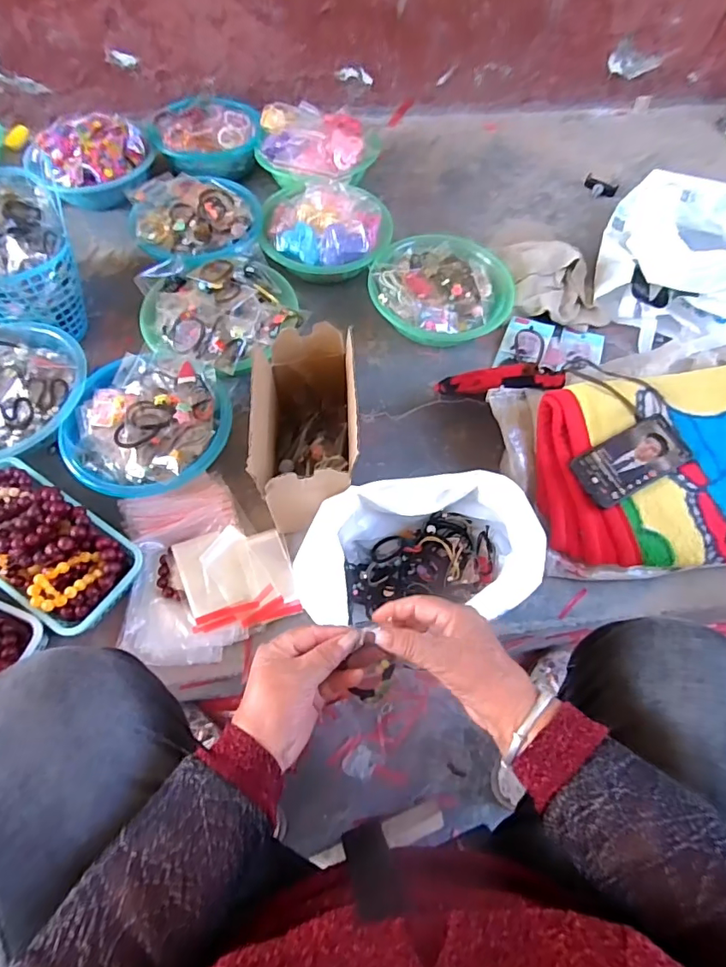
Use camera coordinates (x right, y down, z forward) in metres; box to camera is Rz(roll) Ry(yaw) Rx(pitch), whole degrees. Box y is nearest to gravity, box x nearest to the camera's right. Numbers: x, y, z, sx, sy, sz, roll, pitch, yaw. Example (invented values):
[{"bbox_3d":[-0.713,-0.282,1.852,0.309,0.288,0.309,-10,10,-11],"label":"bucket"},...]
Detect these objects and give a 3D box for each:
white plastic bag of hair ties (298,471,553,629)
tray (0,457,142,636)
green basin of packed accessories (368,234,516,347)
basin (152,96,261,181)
[{"bbox_3d":[0.060,0.087,0.615,0.268,0.135,0.166,-2,63,-4],"label":"white plastic bag of hair ties"},{"bbox_3d":[-0.406,0.072,0.629,0.245,0.081,0.130,31,65,13],"label":"tray"},{"bbox_3d":[0.124,-0.333,0.866,0.241,0.070,0.213,-23,66,-14],"label":"green basin of packed accessories"},{"bbox_3d":[-0.308,-0.698,1.011,0.201,0.069,0.204,-4,63,-4],"label":"basin"}]

